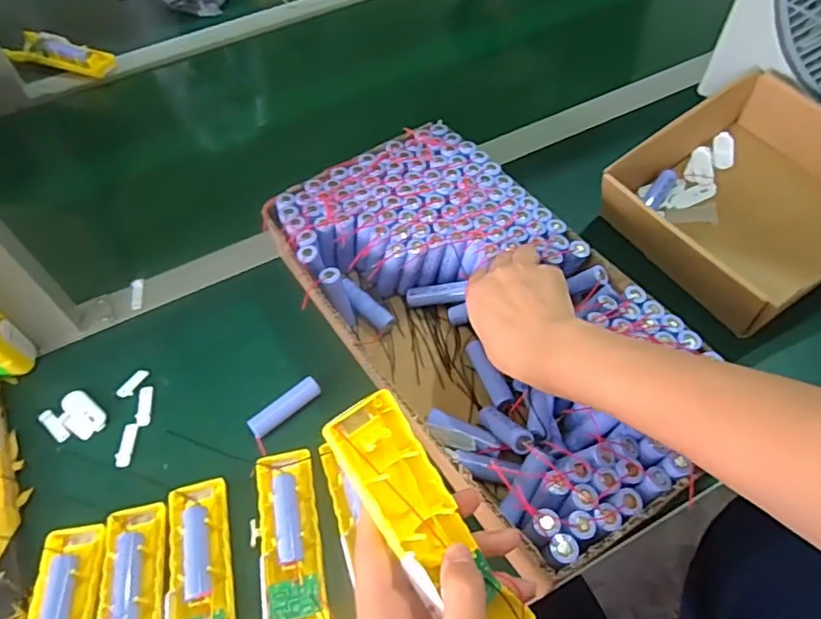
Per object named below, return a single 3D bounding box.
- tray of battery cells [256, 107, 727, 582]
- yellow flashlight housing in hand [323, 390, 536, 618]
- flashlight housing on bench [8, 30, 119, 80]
[{"bbox_3d":[0.056,0.000,0.526,0.235,0.074,0.396,-26,58,-13],"label":"tray of battery cells"},{"bbox_3d":[0.013,0.118,0.316,0.047,0.026,0.155,-36,89,-18],"label":"yellow flashlight housing in hand"},{"bbox_3d":[-0.505,-0.369,0.861,0.163,0.034,0.050,13,57,12],"label":"flashlight housing on bench"}]

